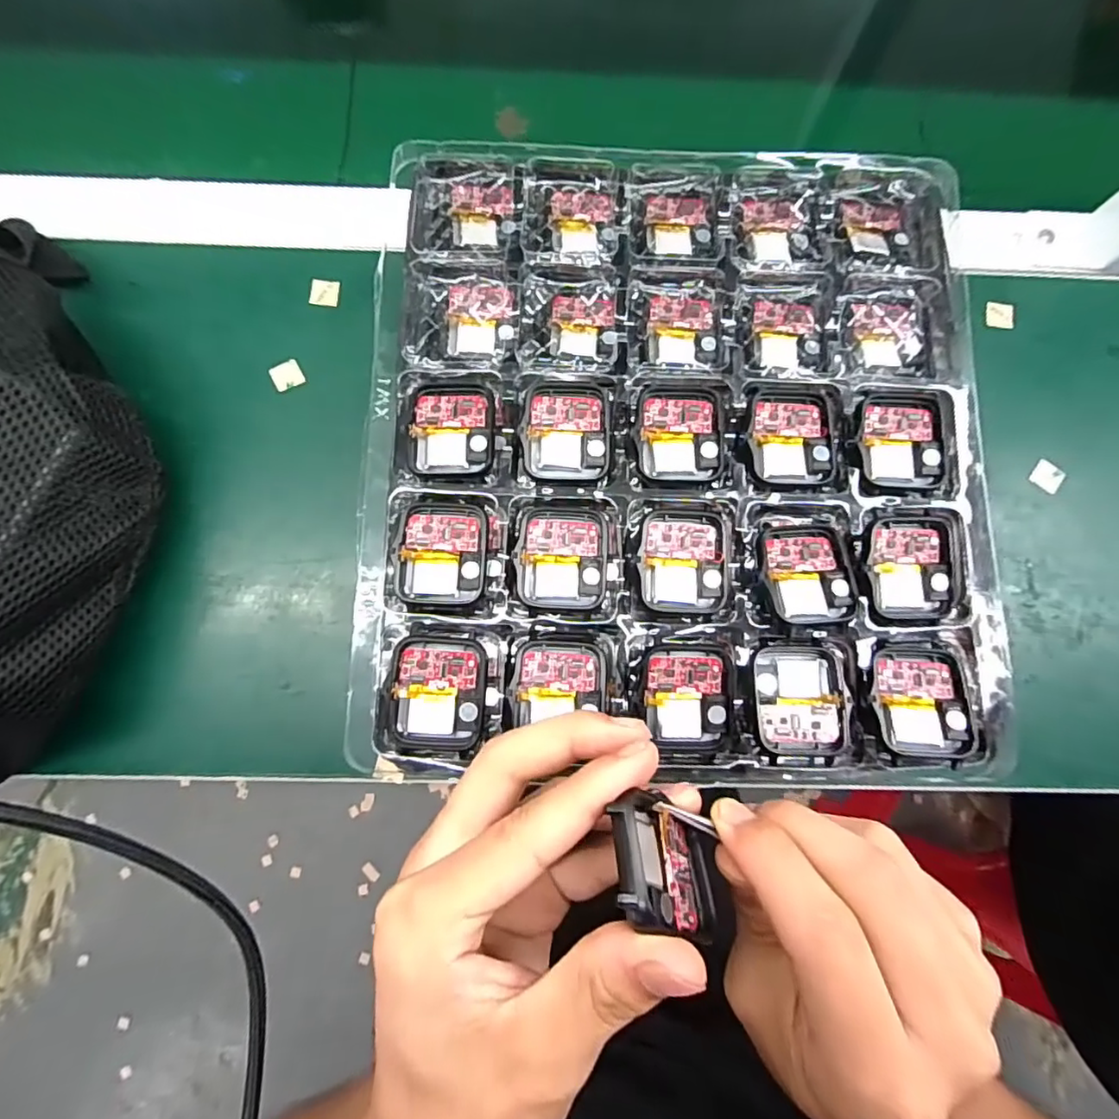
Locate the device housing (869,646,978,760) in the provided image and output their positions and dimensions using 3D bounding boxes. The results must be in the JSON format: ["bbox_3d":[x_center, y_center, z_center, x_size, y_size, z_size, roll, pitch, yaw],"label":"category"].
[{"bbox_3d":[0.146,0.057,0.228,0.038,0.007,0.042,4,80,-1],"label":"device housing"}]

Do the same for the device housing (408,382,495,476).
[{"bbox_3d":[-0.046,-0.058,0.248,0.037,0.006,0.041,1,80,-2],"label":"device housing"}]

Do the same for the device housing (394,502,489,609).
[{"bbox_3d":[-0.049,-0.003,0.238,0.037,0.004,0.043,2,80,-2],"label":"device housing"}]

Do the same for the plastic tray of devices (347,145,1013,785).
[{"bbox_3d":[0.051,-0.054,0.254,0.261,0.019,0.281,2,80,-2],"label":"plastic tray of devices"}]

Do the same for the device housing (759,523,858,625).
[{"bbox_3d":[0.101,0.006,0.236,0.037,0.011,0.043,-5,80,-3],"label":"device housing"}]

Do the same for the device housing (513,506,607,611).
[{"bbox_3d":[0.001,0.000,0.241,0.036,0.008,0.042,2,80,-2],"label":"device housing"}]

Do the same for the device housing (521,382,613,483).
[{"bbox_3d":[0.004,-0.056,0.248,0.037,0.010,0.041,3,80,-1],"label":"device housing"}]

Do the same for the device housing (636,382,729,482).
[{"bbox_3d":[0.053,-0.055,0.251,0.037,0.014,0.041,5,80,-1],"label":"device housing"}]

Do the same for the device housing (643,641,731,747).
[{"bbox_3d":[0.051,0.055,0.228,0.034,0.008,0.040,2,80,-2],"label":"device housing"}]

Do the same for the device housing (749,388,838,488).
[{"bbox_3d":[0.101,-0.054,0.252,0.037,0.010,0.043,0,80,-2],"label":"device housing"}]

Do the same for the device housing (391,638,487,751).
[{"bbox_3d":[-0.048,0.053,0.227,0.037,0.009,0.043,2,80,-2],"label":"device housing"}]

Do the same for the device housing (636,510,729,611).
[{"bbox_3d":[0.052,0.001,0.240,0.036,0.011,0.041,2,80,-2],"label":"device housing"}]

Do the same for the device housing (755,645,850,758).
[{"bbox_3d":[0.097,0.057,0.232,0.035,0.008,0.043,1,80,-2],"label":"device housing"}]

